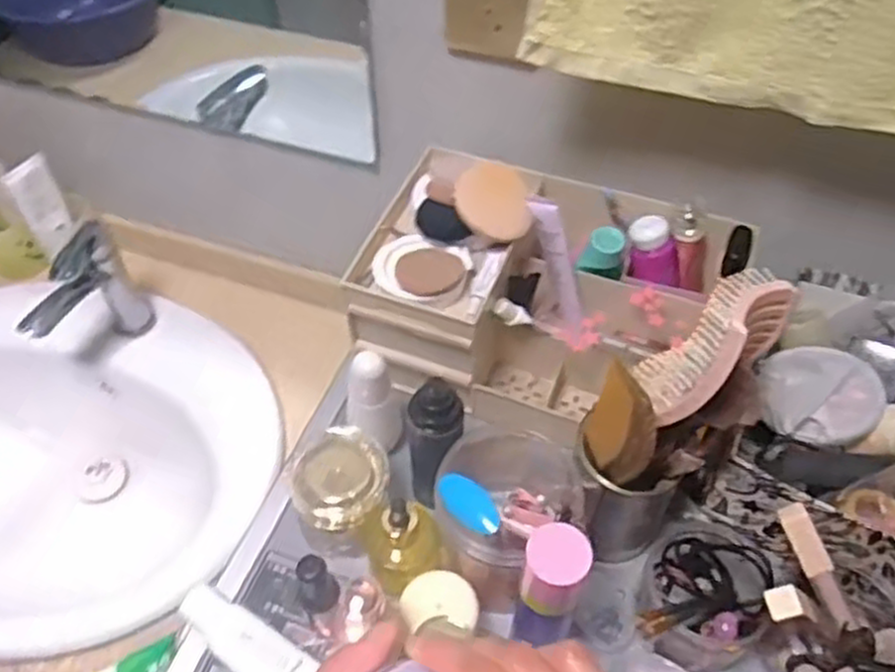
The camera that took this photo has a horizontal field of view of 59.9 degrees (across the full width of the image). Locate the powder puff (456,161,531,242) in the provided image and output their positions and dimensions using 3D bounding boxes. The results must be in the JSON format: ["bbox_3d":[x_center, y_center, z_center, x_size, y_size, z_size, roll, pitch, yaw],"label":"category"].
[{"bbox_3d":[0.037,-0.104,0.602,0.060,0.007,0.065,5,74,-17],"label":"powder puff"}]

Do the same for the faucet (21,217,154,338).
[{"bbox_3d":[-0.421,-0.026,0.912,0.043,0.198,0.150,24,54,18],"label":"faucet"}]

